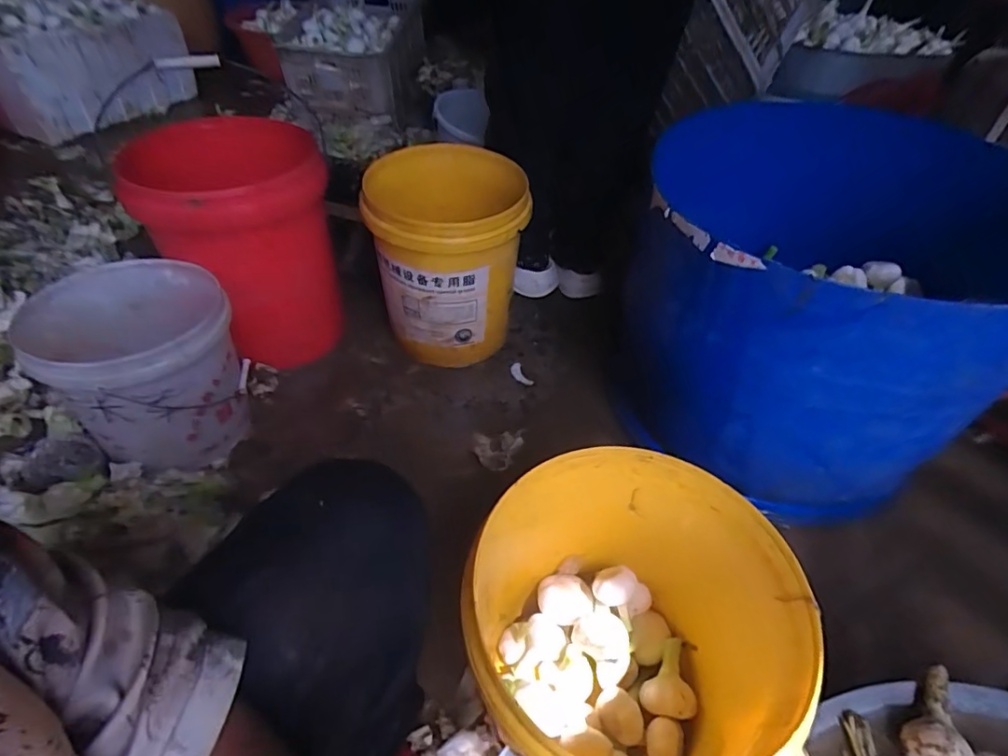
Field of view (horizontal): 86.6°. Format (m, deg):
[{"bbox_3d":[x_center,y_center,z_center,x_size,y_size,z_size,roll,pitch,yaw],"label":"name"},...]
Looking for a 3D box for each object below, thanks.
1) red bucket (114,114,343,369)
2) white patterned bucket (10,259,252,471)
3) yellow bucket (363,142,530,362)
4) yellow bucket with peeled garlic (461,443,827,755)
[{"bbox_3d":[-0.465,-0.247,1.012,0.278,0.397,0.363,-9,46,-12],"label":"red bucket"},{"bbox_3d":[-0.554,-0.025,0.846,0.247,0.239,0.277,-25,51,-25],"label":"white patterned bucket"},{"bbox_3d":[-0.109,-0.222,1.052,0.267,0.341,0.292,1,45,-1],"label":"yellow bucket"},{"bbox_3d":[0.114,0.279,0.559,0.291,0.286,0.290,1,45,-1],"label":"yellow bucket with peeled garlic"}]

